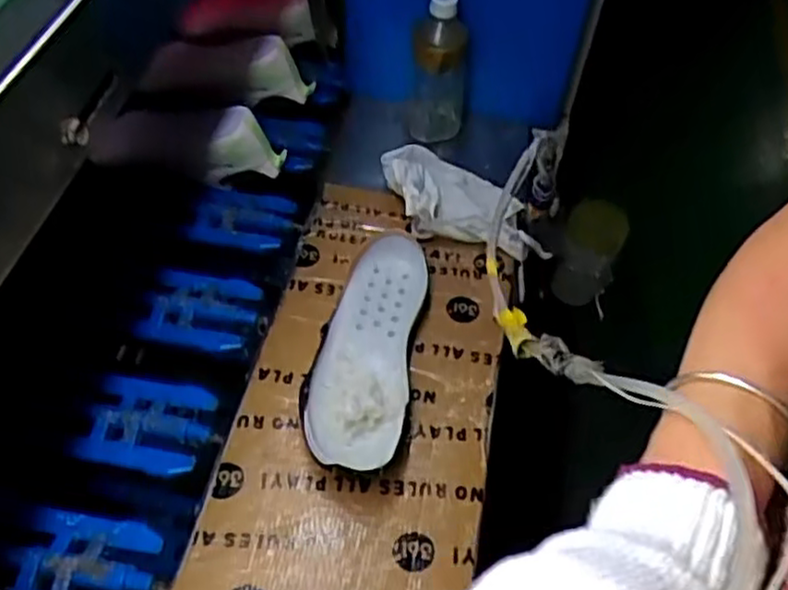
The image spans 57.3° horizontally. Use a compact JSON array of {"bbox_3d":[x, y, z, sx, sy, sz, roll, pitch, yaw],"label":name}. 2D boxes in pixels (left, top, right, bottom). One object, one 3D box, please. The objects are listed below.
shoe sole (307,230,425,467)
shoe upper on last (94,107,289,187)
[{"bbox_3d":[-0.024,0.049,0.686,0.092,0.055,0.260,8,55,4],"label":"shoe sole"},{"bbox_3d":[-0.242,-0.186,0.867,0.220,0.087,0.080,-1,55,-3],"label":"shoe upper on last"}]

